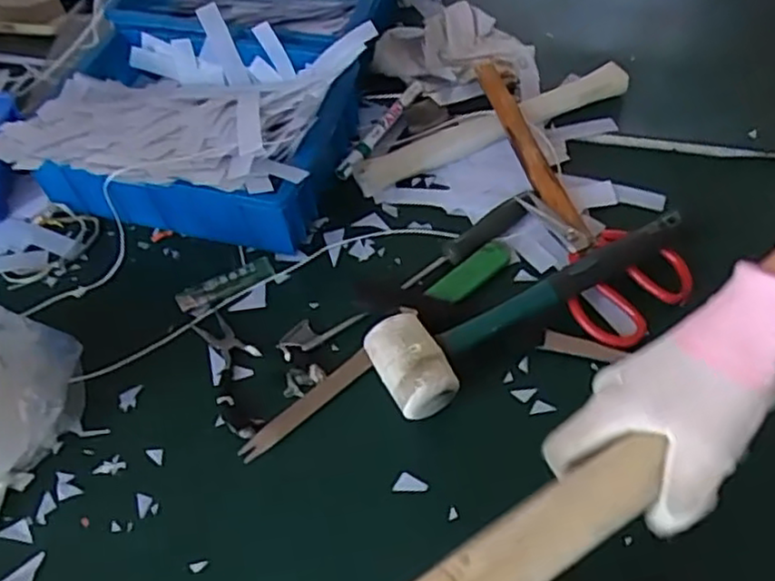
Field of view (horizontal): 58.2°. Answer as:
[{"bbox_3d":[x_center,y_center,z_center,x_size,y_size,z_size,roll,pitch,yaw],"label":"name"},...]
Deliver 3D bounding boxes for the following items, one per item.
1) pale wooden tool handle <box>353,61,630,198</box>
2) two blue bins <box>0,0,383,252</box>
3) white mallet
[{"bbox_3d":[0.106,-0.167,0.696,0.302,0.015,0.041,-23,67,-12],"label":"pale wooden tool handle"},{"bbox_3d":[-0.161,-0.206,0.688,0.267,0.122,0.407,4,52,9],"label":"two blue bins"},{"bbox_3d":[0.115,0.002,0.551,0.280,0.045,0.074,-30,55,-17],"label":"white mallet"}]

